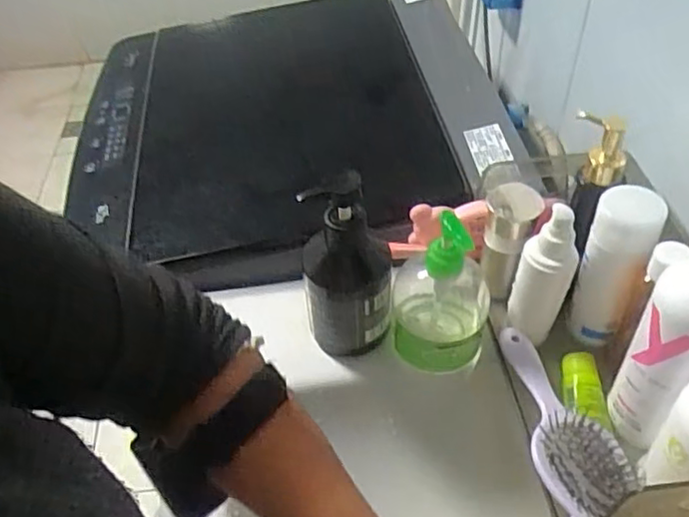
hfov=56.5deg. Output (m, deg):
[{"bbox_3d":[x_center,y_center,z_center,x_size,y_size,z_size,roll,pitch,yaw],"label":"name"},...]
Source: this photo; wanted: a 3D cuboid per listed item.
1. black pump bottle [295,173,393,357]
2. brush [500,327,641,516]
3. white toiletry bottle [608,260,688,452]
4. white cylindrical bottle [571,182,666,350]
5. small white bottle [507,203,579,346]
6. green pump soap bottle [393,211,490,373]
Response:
[{"bbox_3d":[0.001,0.007,0.553,0.078,0.162,0.065,0,46,4],"label":"black pump bottle"},{"bbox_3d":[0.166,0.123,0.504,0.068,0.030,0.171,-14,47,-10],"label":"brush"},{"bbox_3d":[0.233,0.062,0.450,0.049,0.195,0.061,-4,46,0],"label":"white toiletry bottle"},{"bbox_3d":[0.222,0.008,0.536,0.048,0.147,0.040,22,51,23],"label":"white cylindrical bottle"},{"bbox_3d":[0.165,0.009,0.532,0.038,0.126,0.041,-2,46,2],"label":"small white bottle"},{"bbox_3d":[0.085,0.017,0.555,0.083,0.152,0.100,9,47,12],"label":"green pump soap bottle"}]

